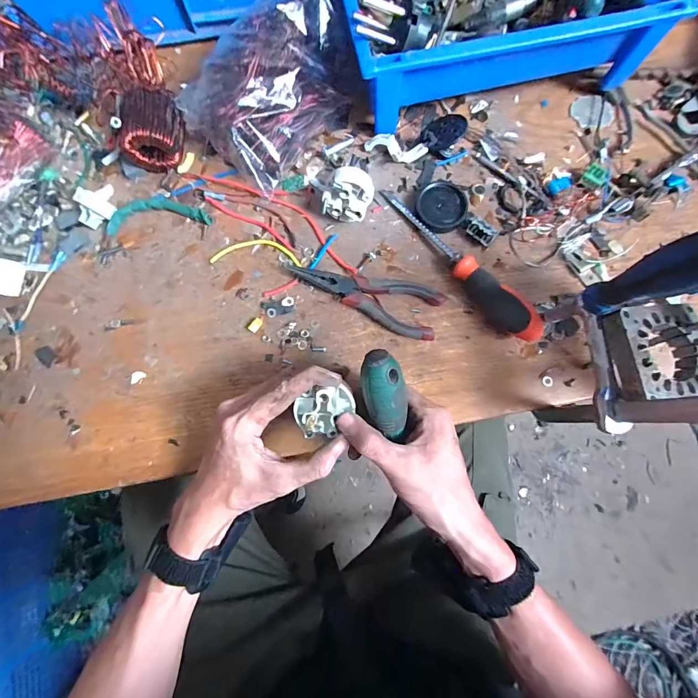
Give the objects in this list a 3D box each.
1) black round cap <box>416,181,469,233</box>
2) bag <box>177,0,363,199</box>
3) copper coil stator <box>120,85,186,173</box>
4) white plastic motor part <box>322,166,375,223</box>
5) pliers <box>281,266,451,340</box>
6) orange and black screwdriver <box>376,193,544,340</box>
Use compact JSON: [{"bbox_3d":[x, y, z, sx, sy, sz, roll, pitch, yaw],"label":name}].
[{"bbox_3d":[0.098,-0.150,0.385,0.053,0.014,0.052,0,80,1],"label":"black round cap"},{"bbox_3d":[-0.070,-0.280,0.379,0.200,0.074,0.137,-44,82,-7],"label":"bag"},{"bbox_3d":[-0.200,-0.224,0.380,0.052,0.054,0.067,10,80,2],"label":"copper coil stator"},{"bbox_3d":[0.000,-0.153,0.370,0.045,0.047,0.041,0,80,1],"label":"white plastic motor part"},{"bbox_3d":[0.015,-0.055,0.366,0.155,0.019,0.053,18,80,4],"label":"pliers"},{"bbox_3d":[0.105,-0.087,0.362,0.026,0.037,0.209,-42,82,-7],"label":"orange and black screwdriver"}]

